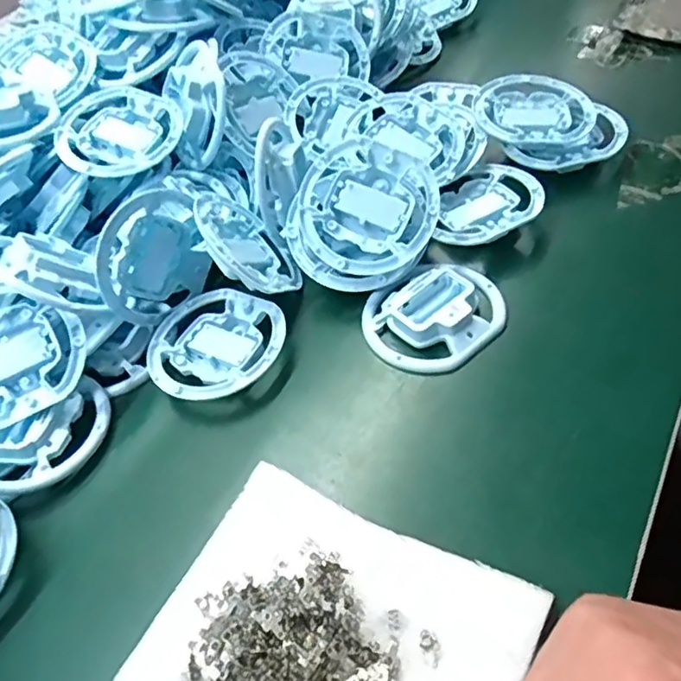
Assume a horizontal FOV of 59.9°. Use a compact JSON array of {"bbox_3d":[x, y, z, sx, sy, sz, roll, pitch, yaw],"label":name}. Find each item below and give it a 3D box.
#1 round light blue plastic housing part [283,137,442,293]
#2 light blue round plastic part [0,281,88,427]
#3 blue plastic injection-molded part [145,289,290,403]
[{"bbox_3d":[0.017,-0.093,0.453,0.102,0.022,0.110,-1,86,8],"label":"round light blue plastic housing part"},{"bbox_3d":[-0.237,0.008,0.420,0.102,0.030,0.104,-41,81,-14],"label":"light blue round plastic part"},{"bbox_3d":[-0.094,0.002,0.446,0.100,0.018,0.101,-6,50,8],"label":"blue plastic injection-molded part"}]

